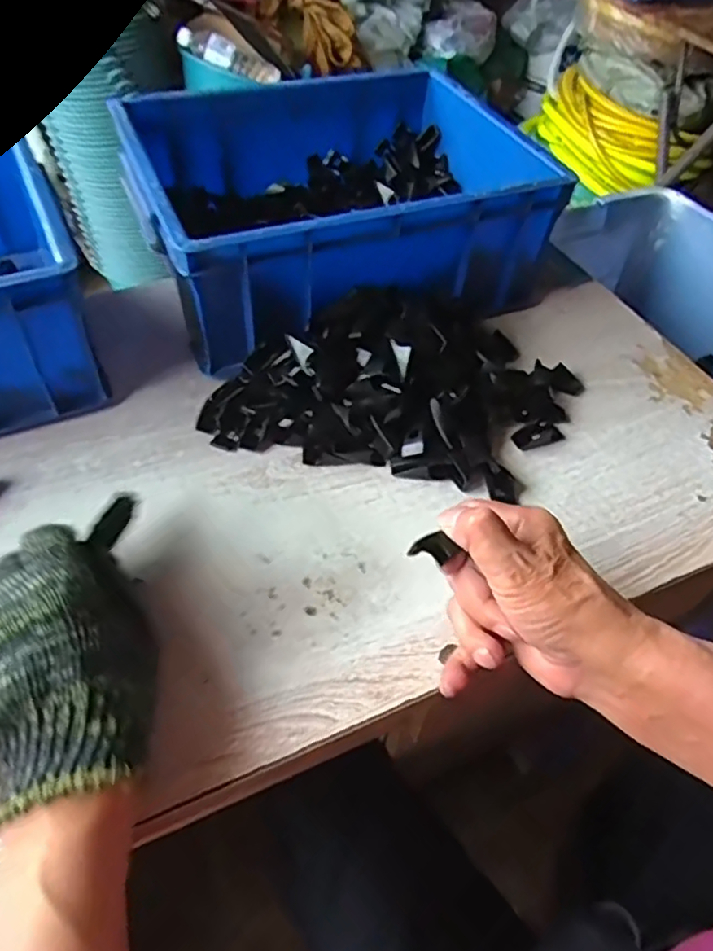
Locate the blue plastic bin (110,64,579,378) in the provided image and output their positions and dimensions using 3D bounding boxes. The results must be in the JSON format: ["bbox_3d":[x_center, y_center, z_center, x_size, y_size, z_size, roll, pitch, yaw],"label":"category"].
[{"bbox_3d":[-0.024,-0.251,0.594,0.324,0.125,0.259,-16,54,-18],"label":"blue plastic bin"}]

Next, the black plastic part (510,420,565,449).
[{"bbox_3d":[0.144,-0.031,0.505,0.041,0.006,0.021,-21,55,-21],"label":"black plastic part"}]

